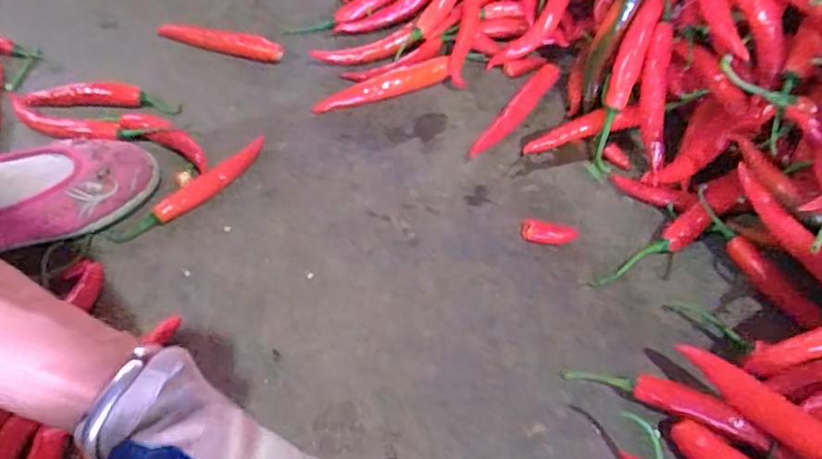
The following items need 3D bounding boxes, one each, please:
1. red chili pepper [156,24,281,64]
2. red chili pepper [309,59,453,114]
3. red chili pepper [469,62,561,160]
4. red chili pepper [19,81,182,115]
[{"bbox_3d":[-0.204,-0.200,0.603,0.149,0.022,0.022,20,56,16],"label":"red chili pepper"},{"bbox_3d":[-0.028,-0.140,0.556,0.137,0.014,0.025,-15,54,-9],"label":"red chili pepper"},{"bbox_3d":[0.099,-0.110,0.535,0.017,0.022,0.133,30,59,22],"label":"red chili pepper"},{"bbox_3d":[-0.304,-0.130,0.559,0.140,0.024,0.023,-5,53,-2],"label":"red chili pepper"}]

